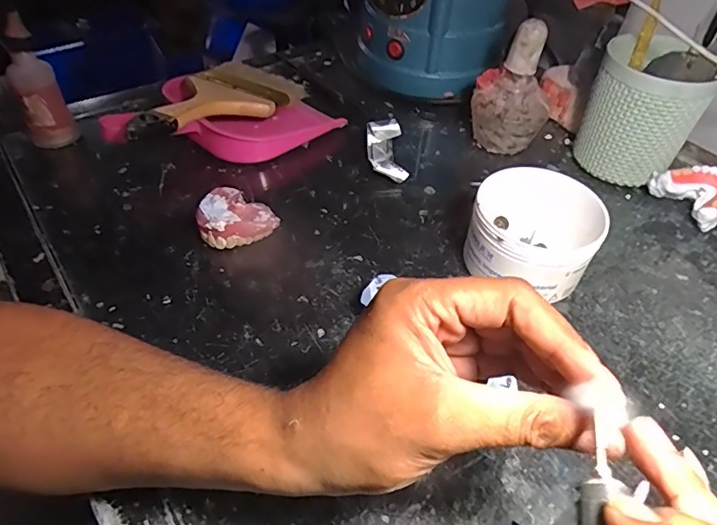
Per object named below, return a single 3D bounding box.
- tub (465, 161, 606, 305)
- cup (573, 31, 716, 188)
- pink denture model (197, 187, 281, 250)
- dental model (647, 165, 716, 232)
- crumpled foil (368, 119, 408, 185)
[{"bbox_3d":[0.129,-0.018,0.384,0.085,0.068,0.083,2,46,-2],"label":"tub"},{"bbox_3d":[0.257,-0.135,0.476,0.090,0.111,0.086,2,46,-2],"label":"cup"},{"bbox_3d":[-0.102,-0.036,0.415,0.058,0.028,0.053,30,52,23],"label":"pink denture model"},{"bbox_3d":[0.303,-0.061,0.460,0.050,0.035,0.064,-18,50,-20],"label":"dental model"},{"bbox_3d":[0.027,-0.104,0.488,0.034,0.028,0.071,-1,47,-4],"label":"crumpled foil"}]

